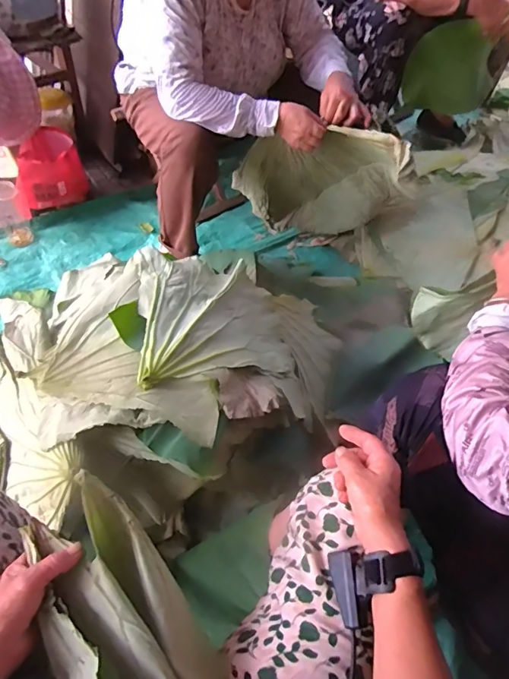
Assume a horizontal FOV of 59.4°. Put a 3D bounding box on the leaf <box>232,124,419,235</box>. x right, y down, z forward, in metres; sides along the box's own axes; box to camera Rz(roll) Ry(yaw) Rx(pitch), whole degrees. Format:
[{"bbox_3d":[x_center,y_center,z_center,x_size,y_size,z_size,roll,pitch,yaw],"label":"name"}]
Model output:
[{"bbox_3d":[0.164,-0.397,1.109,0.429,0.344,0.139,27,56,15],"label":"leaf"}]

